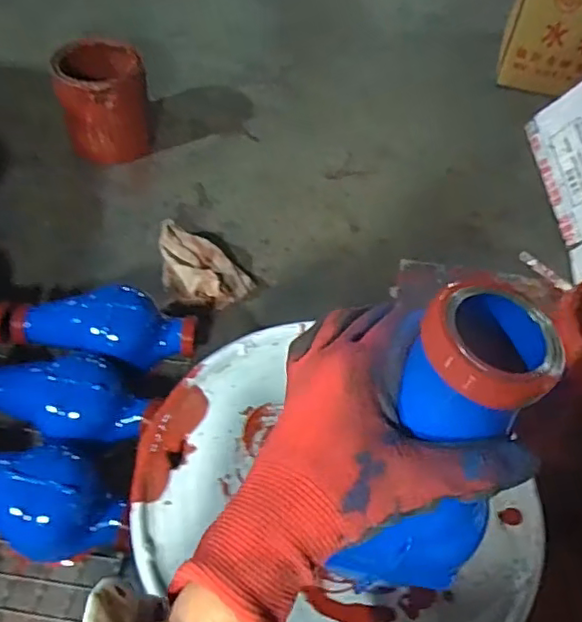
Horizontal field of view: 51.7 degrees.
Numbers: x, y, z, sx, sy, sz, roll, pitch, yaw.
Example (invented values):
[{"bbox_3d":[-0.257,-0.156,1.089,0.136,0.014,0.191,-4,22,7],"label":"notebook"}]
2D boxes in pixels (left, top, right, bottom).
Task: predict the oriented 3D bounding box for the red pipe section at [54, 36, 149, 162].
[{"bbox_3d":[-0.335,-0.375,1.082,0.155,0.200,0.154,-11,53,-13],"label":"red pipe section"}]

